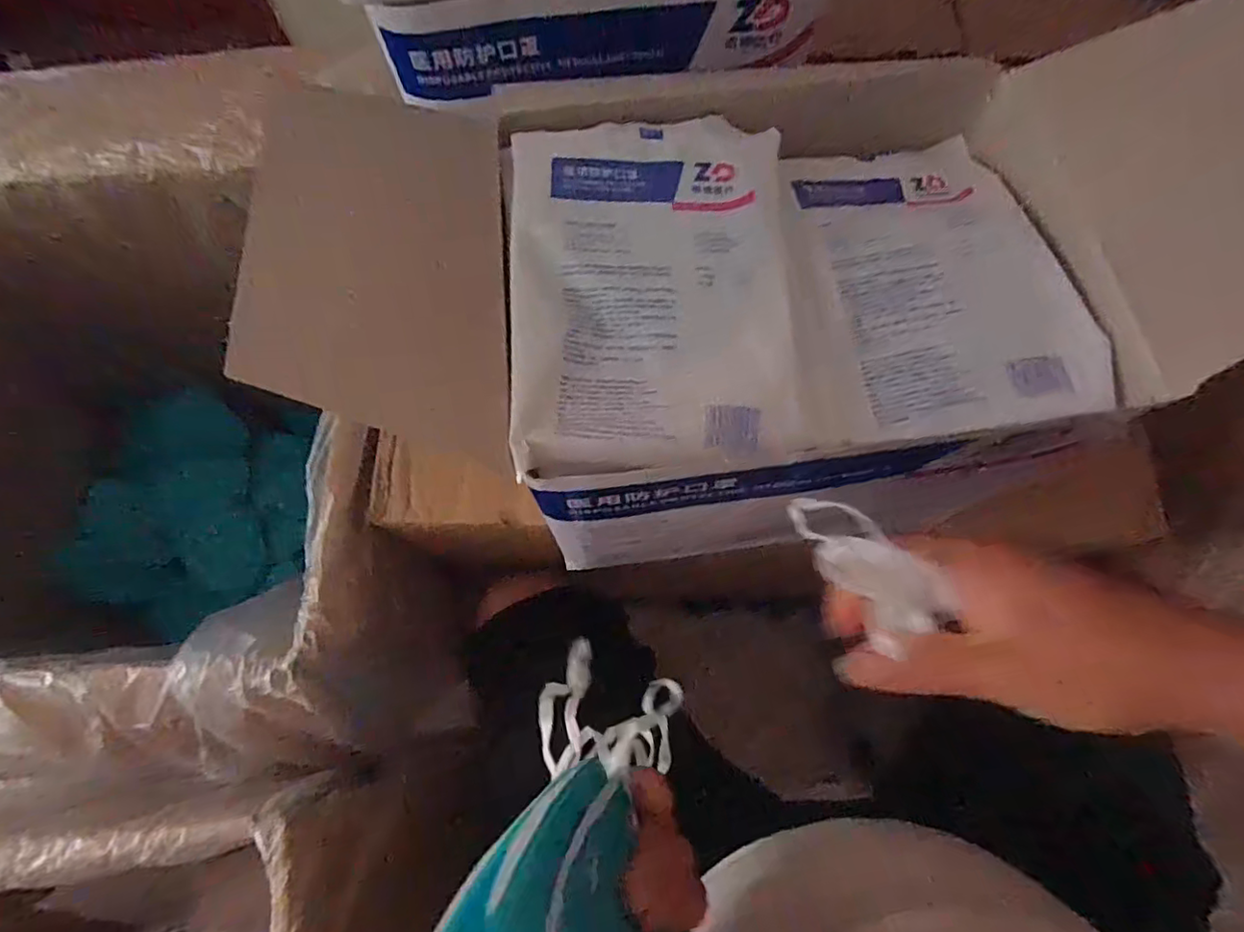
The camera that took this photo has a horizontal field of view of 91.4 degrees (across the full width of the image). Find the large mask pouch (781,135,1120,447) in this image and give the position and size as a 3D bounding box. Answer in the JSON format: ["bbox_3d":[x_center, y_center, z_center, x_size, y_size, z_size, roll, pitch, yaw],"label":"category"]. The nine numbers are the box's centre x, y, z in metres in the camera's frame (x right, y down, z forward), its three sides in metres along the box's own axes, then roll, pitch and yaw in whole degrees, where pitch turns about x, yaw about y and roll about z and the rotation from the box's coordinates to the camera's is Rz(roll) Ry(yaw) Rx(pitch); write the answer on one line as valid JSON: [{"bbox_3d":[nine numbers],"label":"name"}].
[{"bbox_3d":[0.143,-0.094,0.297,0.131,0.023,0.164,-6,72,-1],"label":"large mask pouch"}]

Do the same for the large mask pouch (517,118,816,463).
[{"bbox_3d":[0.016,-0.084,0.274,0.127,0.025,0.169,-5,72,0],"label":"large mask pouch"}]

